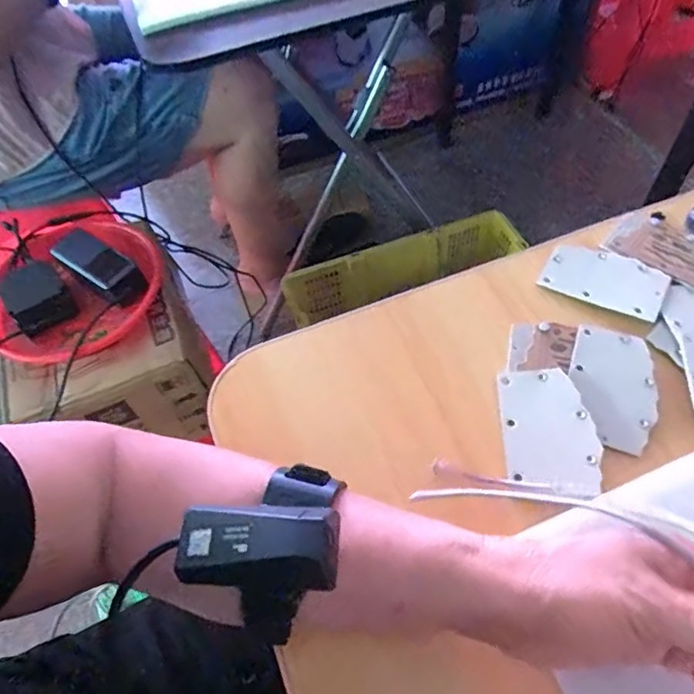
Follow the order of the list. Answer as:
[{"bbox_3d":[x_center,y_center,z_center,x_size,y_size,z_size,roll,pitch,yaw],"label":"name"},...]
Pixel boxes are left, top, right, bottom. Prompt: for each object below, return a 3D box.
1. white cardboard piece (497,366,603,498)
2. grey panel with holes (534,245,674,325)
[{"bbox_3d":[0.127,0.052,0.347,0.055,0.004,0.084,-6,56,15],"label":"white cardboard piece"},{"bbox_3d":[0.194,-0.052,0.413,0.083,0.005,0.054,25,61,19],"label":"grey panel with holes"}]

